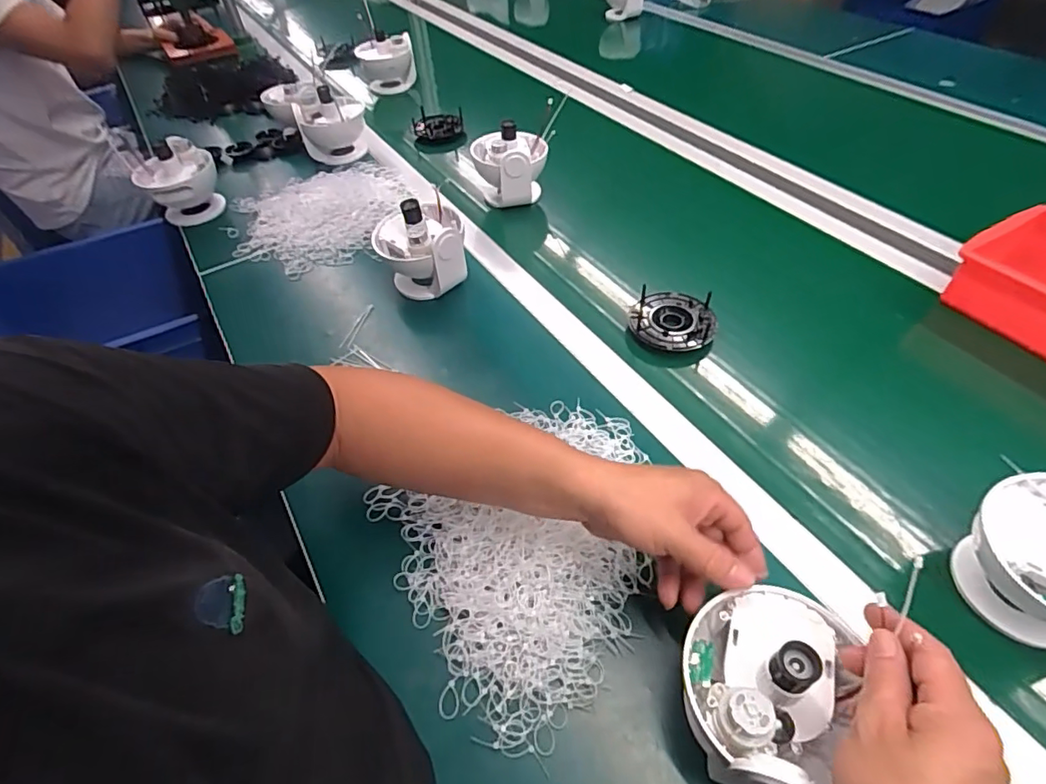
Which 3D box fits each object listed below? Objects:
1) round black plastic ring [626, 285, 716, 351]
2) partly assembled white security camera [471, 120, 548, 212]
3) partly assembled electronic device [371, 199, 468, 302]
[{"bbox_3d":[0.184,-0.084,0.672,0.100,0.035,0.091,-2,50,3],"label":"round black plastic ring"},{"bbox_3d":[-0.019,-0.357,0.874,0.107,0.123,0.119,-14,50,-7],"label":"partly assembled white security camera"},{"bbox_3d":[-0.133,-0.187,0.709,0.111,0.115,0.114,-14,50,-8],"label":"partly assembled electronic device"}]

